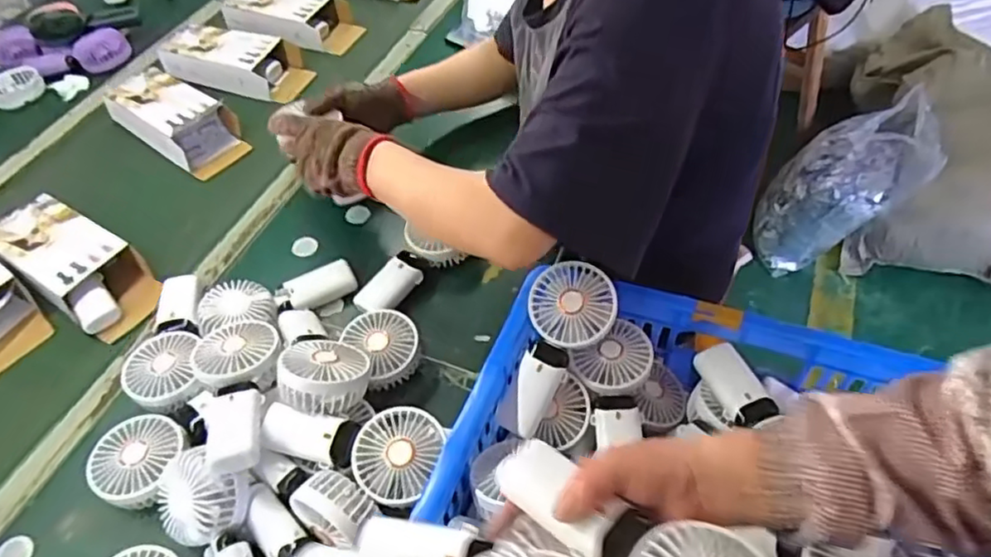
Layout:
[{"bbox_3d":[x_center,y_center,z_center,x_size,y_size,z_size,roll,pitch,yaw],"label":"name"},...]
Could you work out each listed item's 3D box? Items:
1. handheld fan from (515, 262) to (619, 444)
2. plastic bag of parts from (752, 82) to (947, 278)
[{"bbox_3d":[0.063,0.071,0.638,0.084,0.034,0.177,20,84,19],"label":"handheld fan"},{"bbox_3d":[0.858,-0.224,1.554,0.218,0.518,0.245,15,38,-38],"label":"plastic bag of parts"}]

